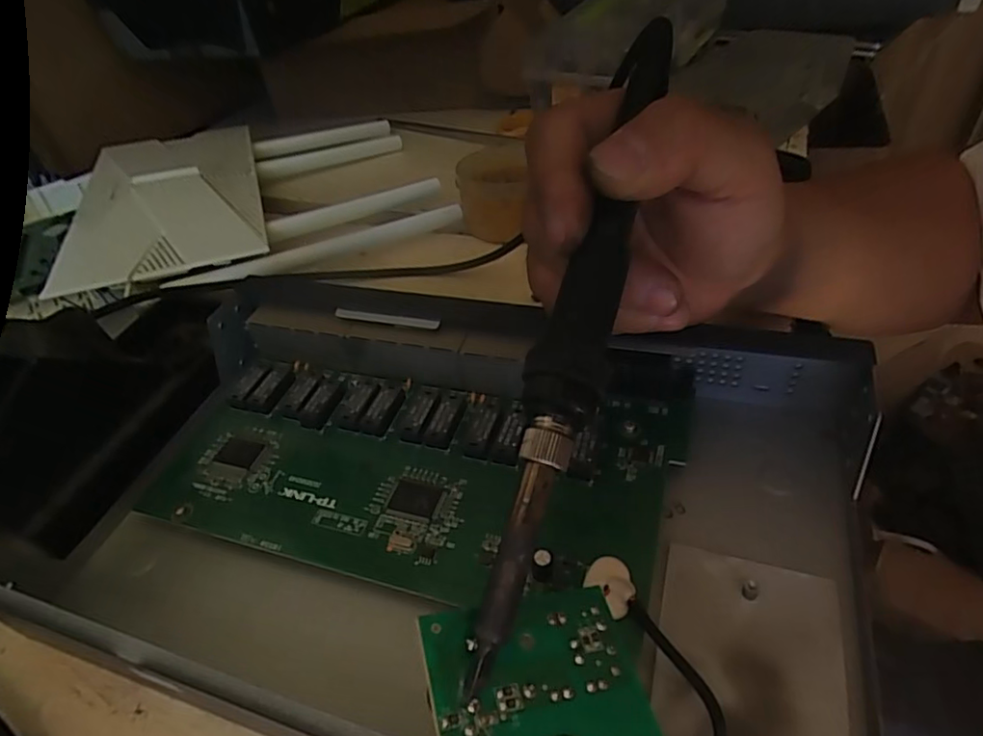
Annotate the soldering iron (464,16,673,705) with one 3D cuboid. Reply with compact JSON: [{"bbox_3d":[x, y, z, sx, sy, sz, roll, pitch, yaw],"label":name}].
[{"bbox_3d":[0.024,-0.013,0.161,0.017,0.019,0.178,12,65,15],"label":"soldering iron"}]

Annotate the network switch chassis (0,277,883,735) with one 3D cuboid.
[{"bbox_3d":[-0.017,0.043,0.222,0.292,0.047,0.187,8,46,18],"label":"network switch chassis"}]

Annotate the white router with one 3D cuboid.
[{"bbox_3d":[-0.176,-0.136,0.429,0.246,0.031,0.225,-20,44,-11],"label":"white router"}]

